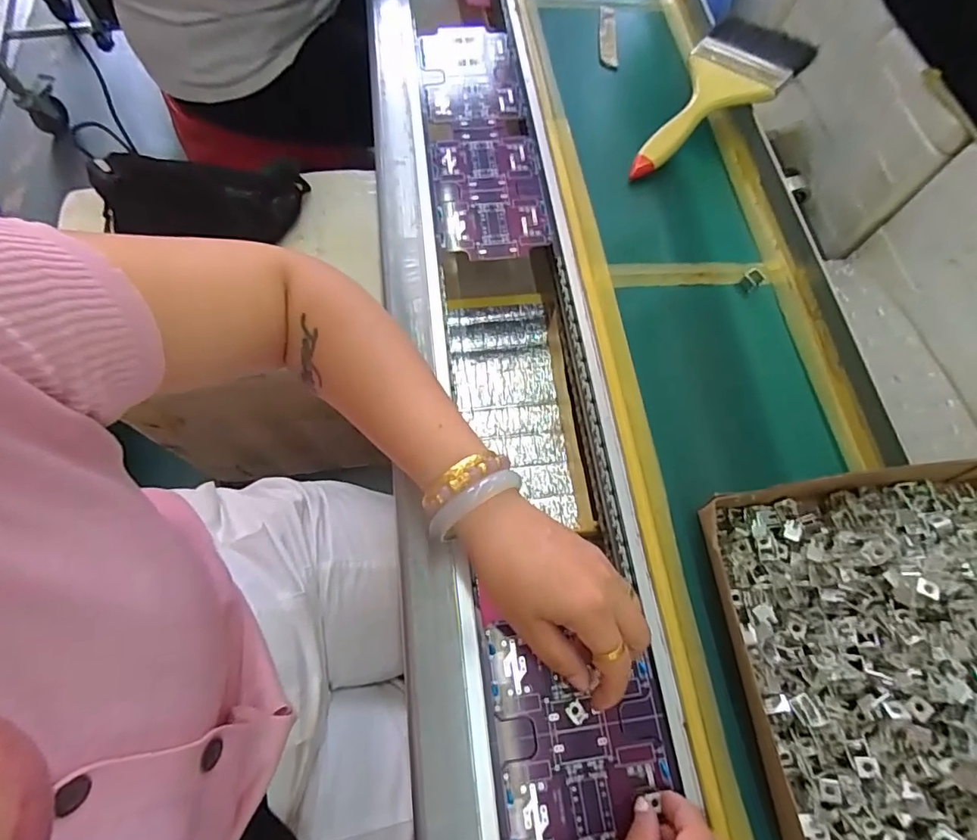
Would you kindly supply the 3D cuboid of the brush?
[{"bbox_3d":[0.207,-0.310,0.504,0.204,0.014,0.093,-44,73,-6],"label":"brush"}]

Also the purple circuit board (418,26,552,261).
[{"bbox_3d":[-0.009,-0.296,0.534,0.103,0.010,0.315,-6,67,-4],"label":"purple circuit board"}]

